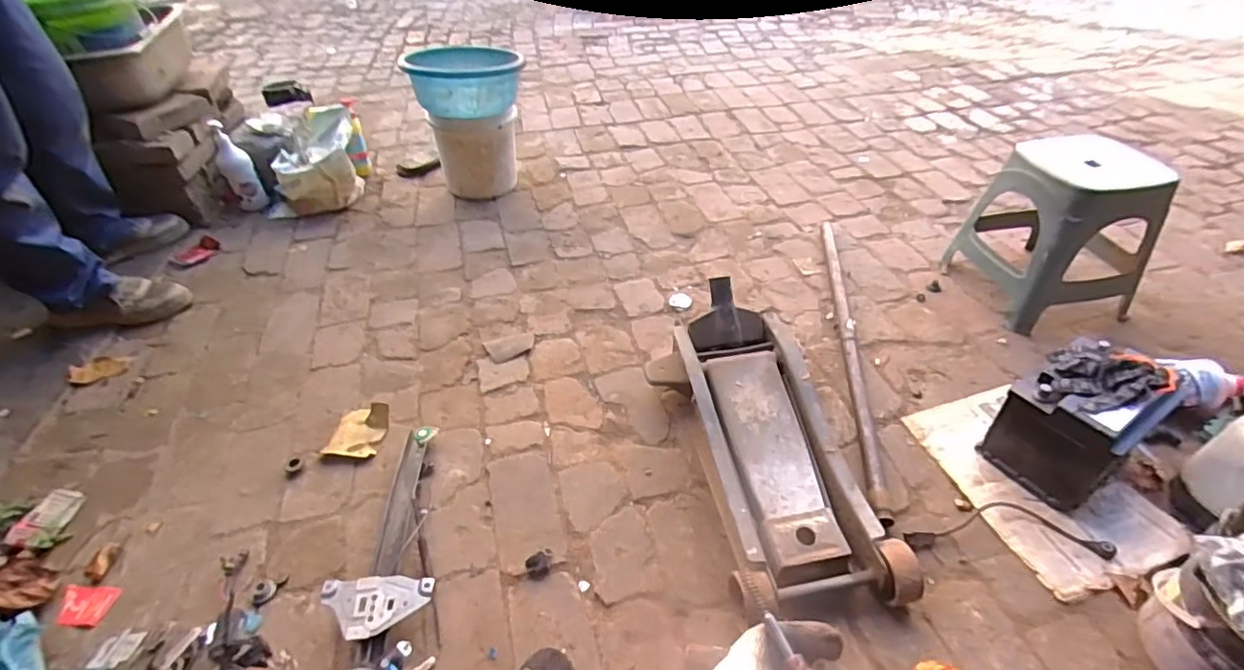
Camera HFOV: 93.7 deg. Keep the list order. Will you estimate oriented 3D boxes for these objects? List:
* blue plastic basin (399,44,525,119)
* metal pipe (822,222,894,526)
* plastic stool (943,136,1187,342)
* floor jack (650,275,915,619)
[{"bbox_3d":[-0.454,-0.737,1.677,0.299,0.148,0.299,-1,43,1],"label":"blue plastic basin"},{"bbox_3d":[0.490,0.012,1.253,0.034,0.041,0.862,4,43,7],"label":"metal pipe"},{"bbox_3d":[0.926,-0.224,1.238,0.270,0.307,0.259,-8,43,-6],"label":"plastic stool"},{"bbox_3d":[0.236,0.178,1.002,0.260,0.191,0.575,-11,43,-9],"label":"floor jack"}]

